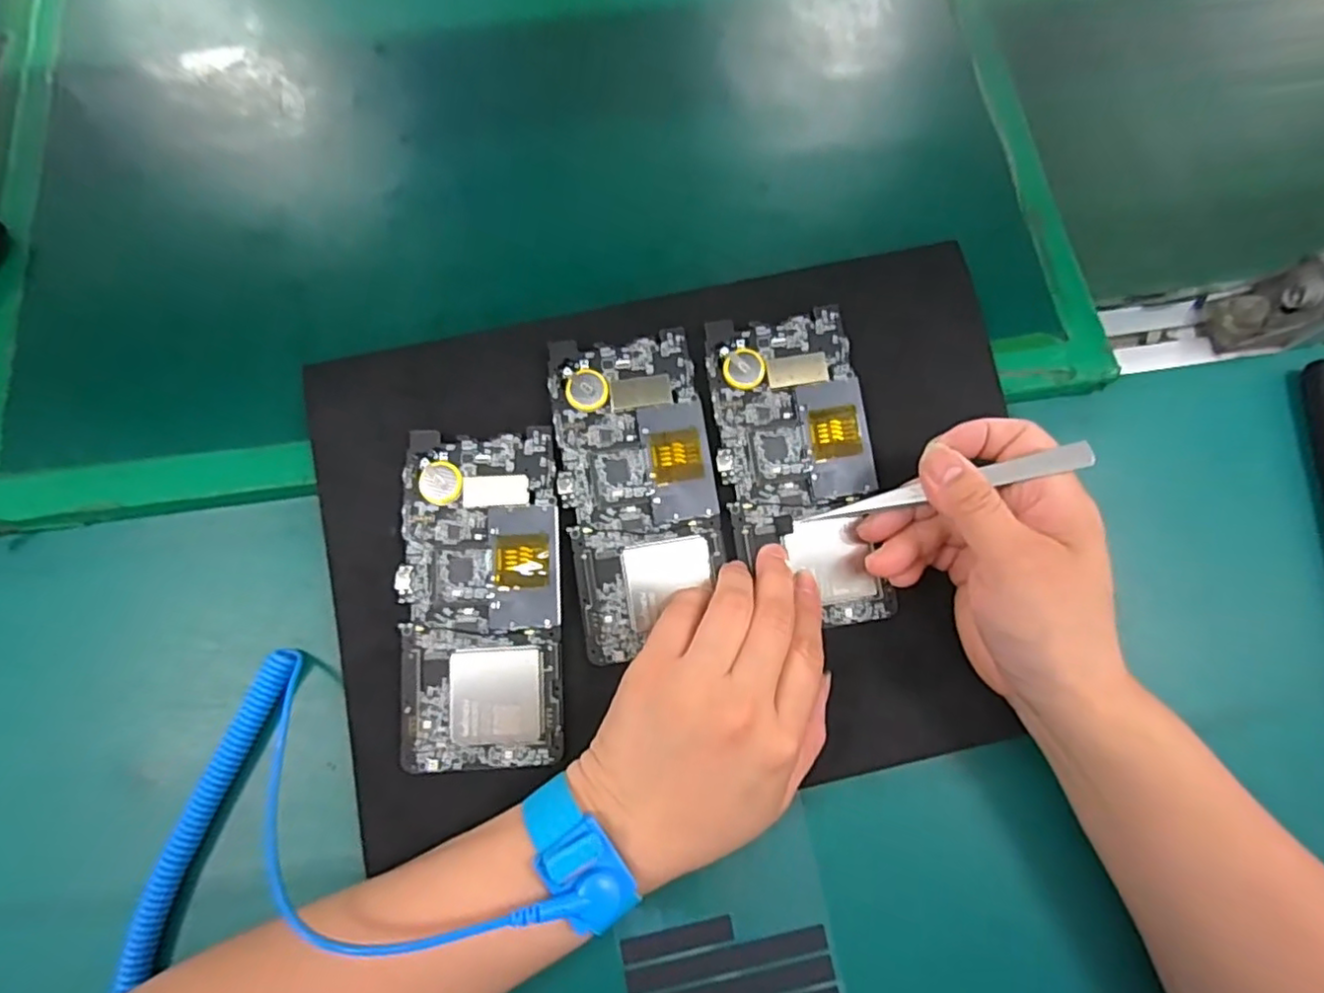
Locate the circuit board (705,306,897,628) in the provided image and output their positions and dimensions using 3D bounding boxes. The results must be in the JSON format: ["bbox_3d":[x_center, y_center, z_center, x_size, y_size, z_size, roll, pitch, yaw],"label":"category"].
[{"bbox_3d":[0.066,-0.014,0.315,0.073,0.005,0.151,-8,86,0],"label":"circuit board"}]

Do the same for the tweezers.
[{"bbox_3d":[0.123,-0.003,0.286,0.119,0.007,0.010,-16,74,24],"label":"tweezers"}]

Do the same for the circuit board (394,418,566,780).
[{"bbox_3d":[-0.084,0.046,0.299,0.072,0.004,0.151,-2,82,-3],"label":"circuit board"}]

